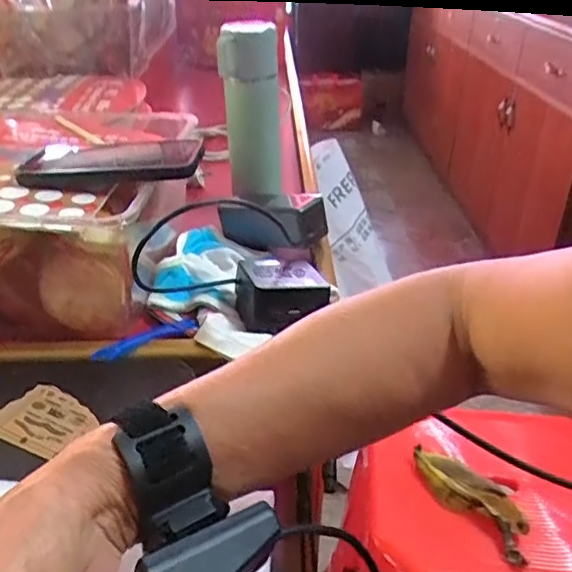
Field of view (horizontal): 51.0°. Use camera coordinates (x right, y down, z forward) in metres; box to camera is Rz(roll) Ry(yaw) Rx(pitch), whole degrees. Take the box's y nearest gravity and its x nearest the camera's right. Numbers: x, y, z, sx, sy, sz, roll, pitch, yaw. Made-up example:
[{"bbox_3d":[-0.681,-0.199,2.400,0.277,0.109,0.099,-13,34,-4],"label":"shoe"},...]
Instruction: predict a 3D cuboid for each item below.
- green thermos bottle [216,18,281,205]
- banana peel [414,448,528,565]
[{"bbox_3d":[-0.043,-0.207,0.733,0.071,0.200,0.079,0,30,-3],"label":"green thermos bottle"},{"bbox_3d":[0.216,0.239,0.685,0.069,0.034,0.159,-22,38,-32],"label":"banana peel"}]

